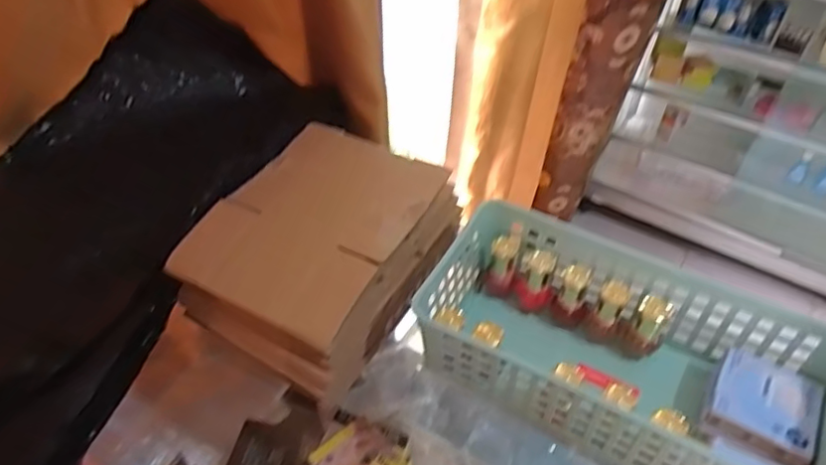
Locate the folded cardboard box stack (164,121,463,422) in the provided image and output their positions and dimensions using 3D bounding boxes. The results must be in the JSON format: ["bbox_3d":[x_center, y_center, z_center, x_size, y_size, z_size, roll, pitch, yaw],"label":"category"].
[{"bbox_3d":[-0.078,0.012,0.513,0.172,0.076,0.213,25,51,22],"label":"folded cardboard box stack"}]

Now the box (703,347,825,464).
[{"bbox_3d":[0.254,0.123,0.422,0.069,0.015,0.069,25,51,22],"label":"box"}]

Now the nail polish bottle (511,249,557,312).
[{"bbox_3d":[0.103,0.043,0.503,0.031,0.059,0.030,12,48,11],"label":"nail polish bottle"}]

